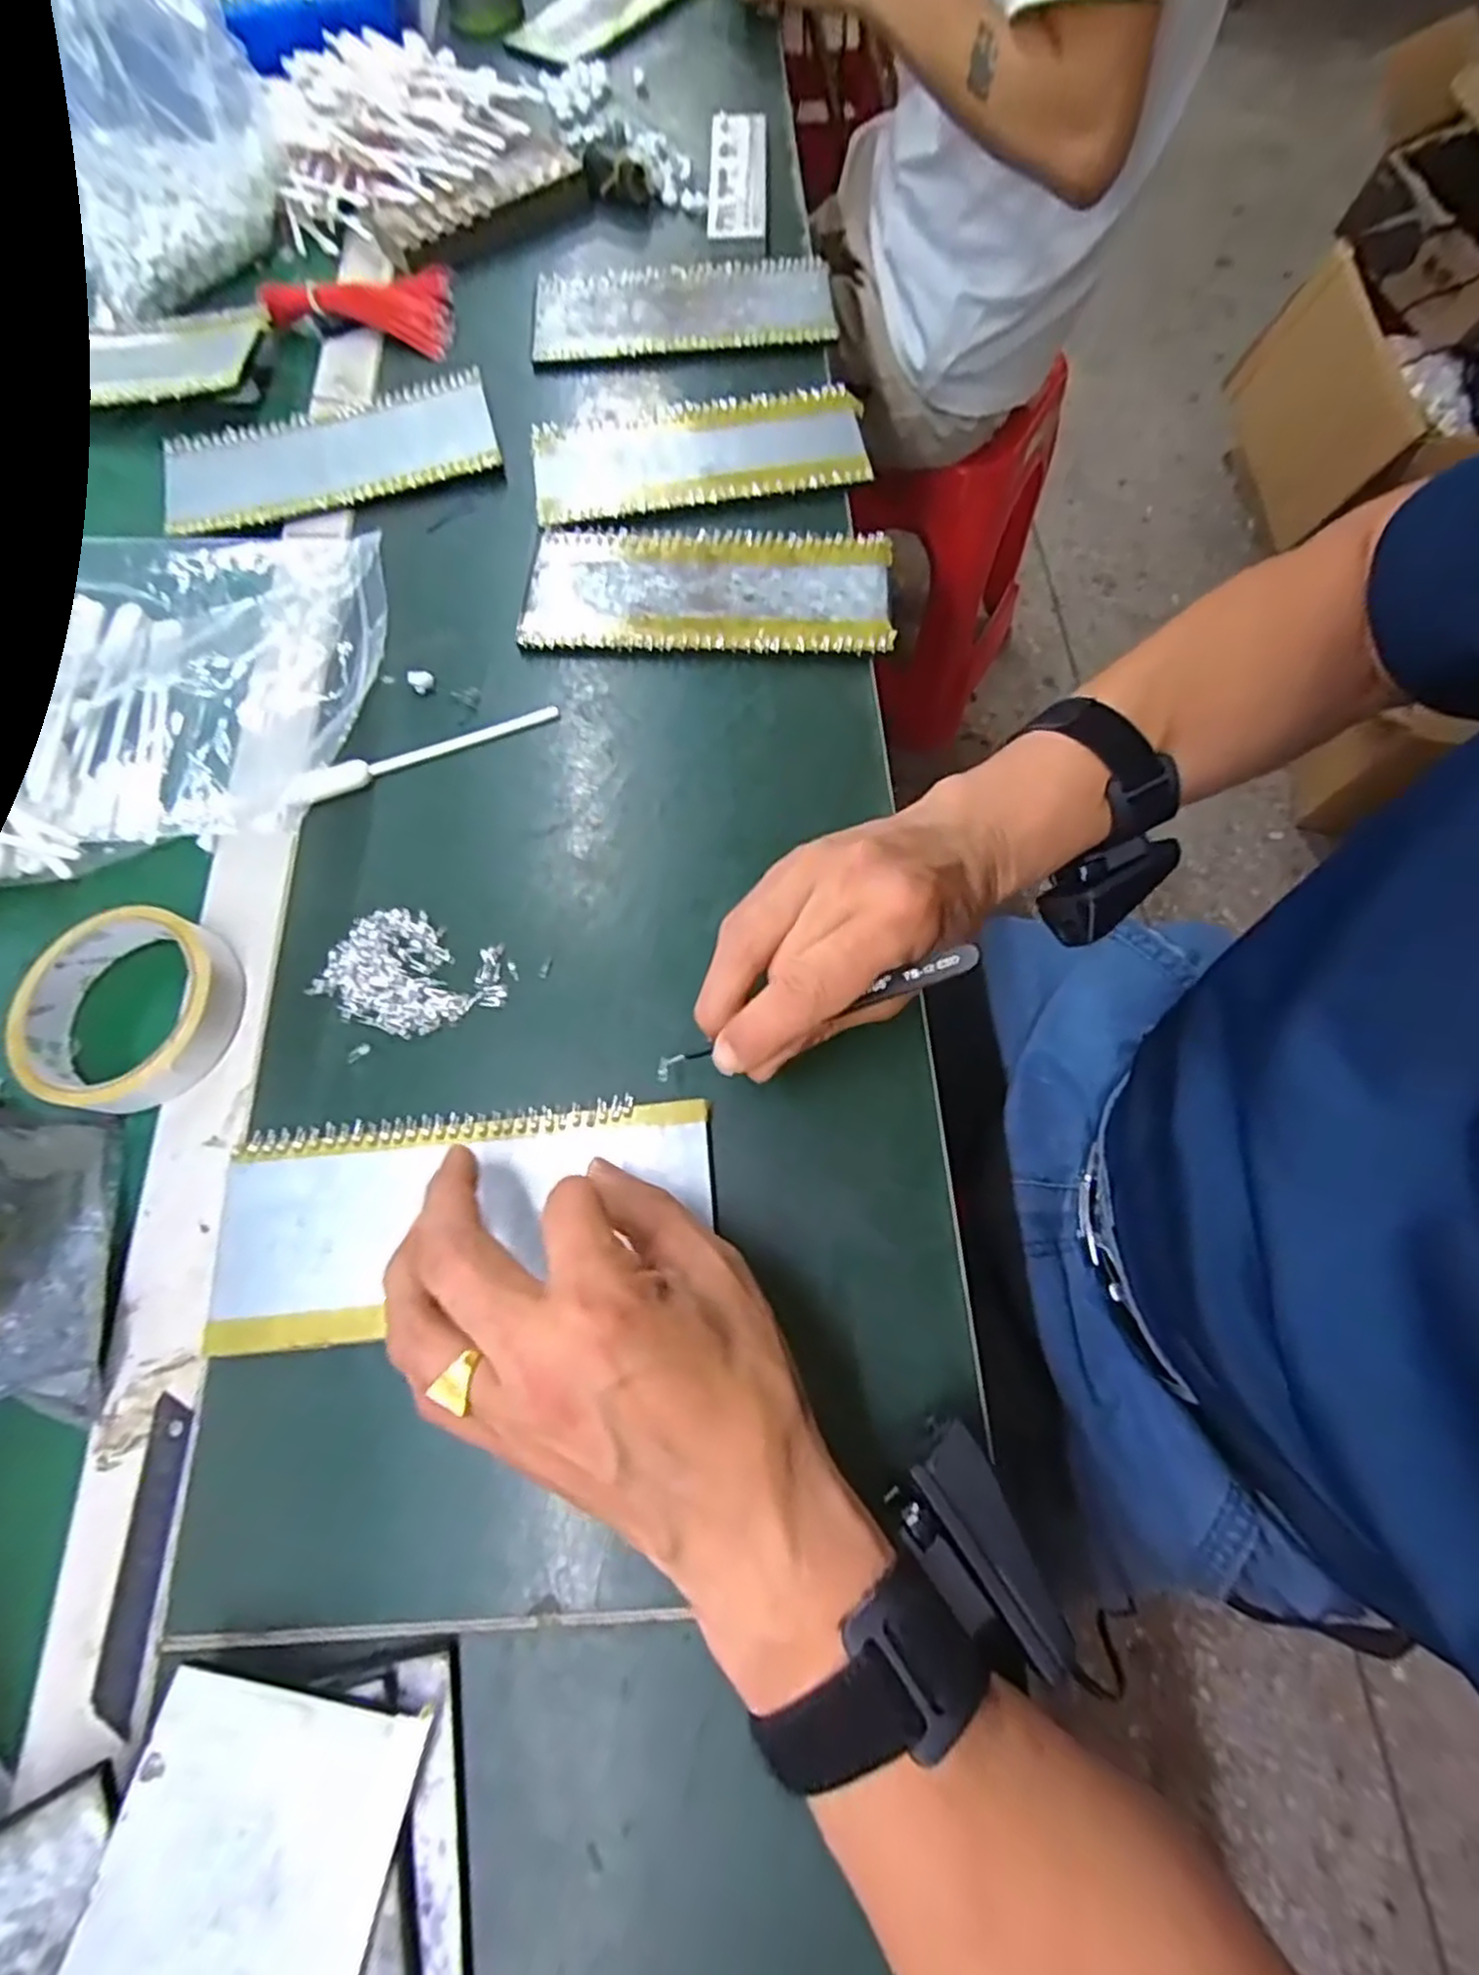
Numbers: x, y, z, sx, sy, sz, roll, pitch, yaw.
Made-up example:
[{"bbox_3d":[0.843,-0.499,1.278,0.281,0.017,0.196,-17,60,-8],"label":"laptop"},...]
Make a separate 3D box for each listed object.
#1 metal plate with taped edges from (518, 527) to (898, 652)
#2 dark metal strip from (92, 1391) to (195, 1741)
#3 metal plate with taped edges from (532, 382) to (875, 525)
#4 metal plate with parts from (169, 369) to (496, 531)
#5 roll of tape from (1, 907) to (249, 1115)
[{"bbox_3d":[-0.018,-0.224,0.410,0.199,0.005,0.084,2,71,3],"label":"metal plate with taped edges"},{"bbox_3d":[-0.216,0.205,0.266,0.018,0.005,0.097,-4,71,3],"label":"dark metal strip"},{"bbox_3d":[-0.024,-0.328,0.445,0.199,0.006,0.084,-7,70,-1],"label":"metal plate with taped edges"},{"bbox_3d":[-0.251,-0.329,0.451,0.198,0.008,0.086,-16,73,-3],"label":"metal plate with parts"},{"bbox_3d":[-0.273,0.009,0.327,0.088,0.022,0.088,0,70,1],"label":"roll of tape"}]

